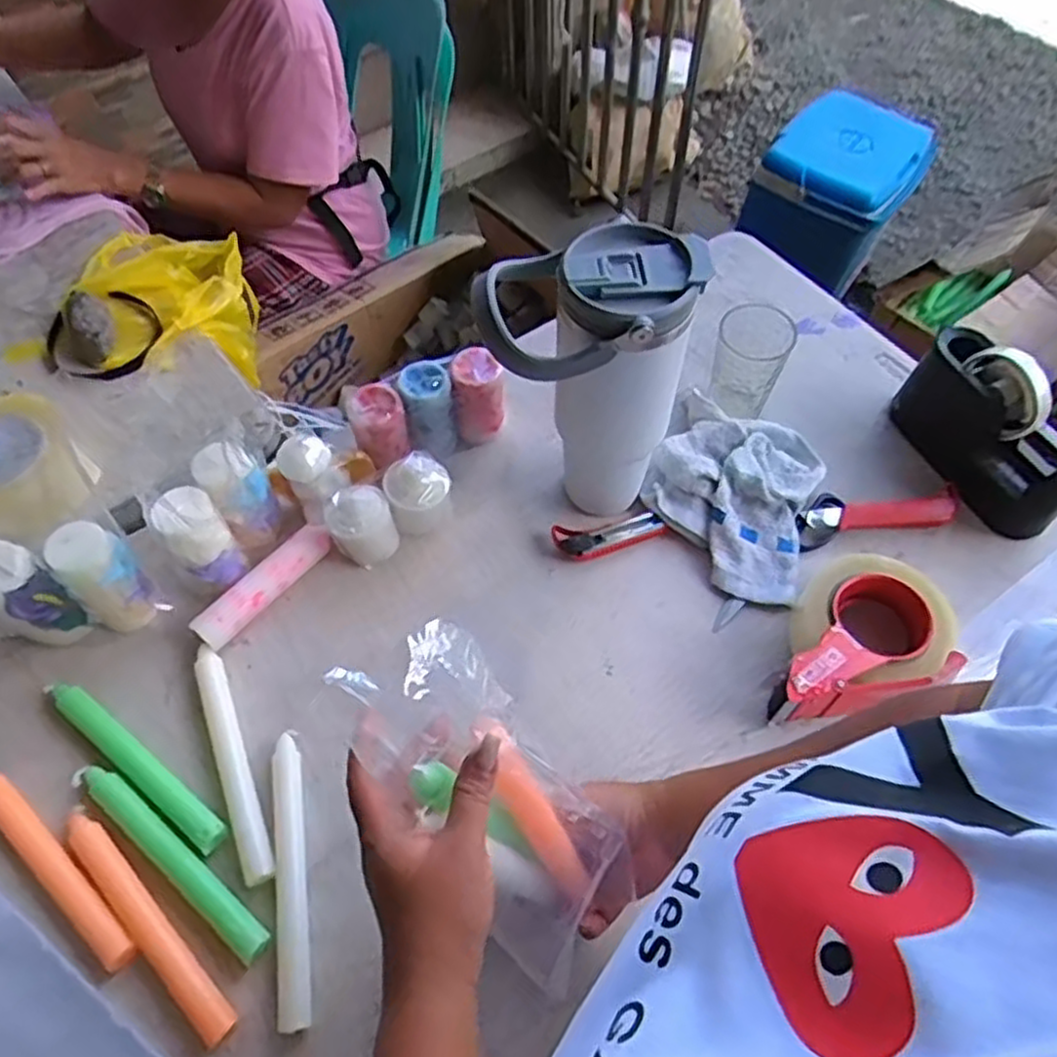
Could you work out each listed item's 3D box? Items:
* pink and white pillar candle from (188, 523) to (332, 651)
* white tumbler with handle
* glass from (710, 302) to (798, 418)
[{"bbox_3d":[-0.237,0.051,0.670,0.031,0.027,0.139,33,64,18],"label":"pink and white pillar candle"},{"bbox_3d":[0.043,-0.104,0.621,0.154,0.279,0.101,-7,59,-4],"label":"white tumbler with handle"},{"bbox_3d":[0.215,-0.161,0.735,0.065,0.114,0.065,15,62,10],"label":"glass"}]

